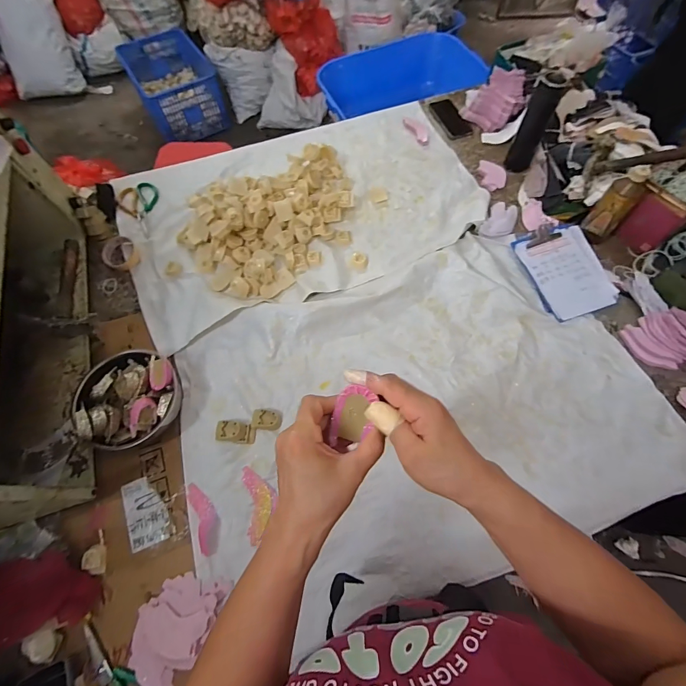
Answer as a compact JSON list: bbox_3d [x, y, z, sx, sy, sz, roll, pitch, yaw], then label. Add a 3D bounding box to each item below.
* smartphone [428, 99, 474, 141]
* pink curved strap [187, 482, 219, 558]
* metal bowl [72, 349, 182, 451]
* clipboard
[{"bbox_3d":[0.326,-0.684,1.067,0.079,0.009,0.167,-21,68,-8],"label":"smartphone"},{"bbox_3d":[-0.254,0.321,0.651,0.040,0.008,0.125,-23,68,-9],"label":"pink curved strap"},{"bbox_3d":[-0.408,0.102,0.682,0.177,0.108,0.165,-1,65,1],"label":"metal bowl"},{"bbox_3d":[0.519,-0.173,0.814,0.171,0.023,0.228,-14,67,-5],"label":"clipboard"}]

